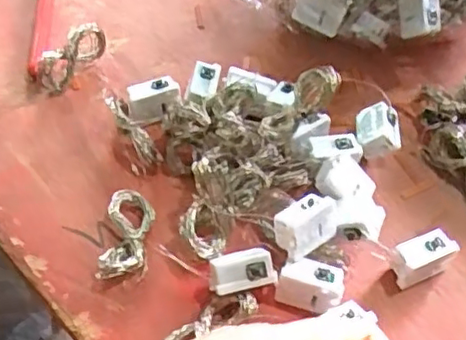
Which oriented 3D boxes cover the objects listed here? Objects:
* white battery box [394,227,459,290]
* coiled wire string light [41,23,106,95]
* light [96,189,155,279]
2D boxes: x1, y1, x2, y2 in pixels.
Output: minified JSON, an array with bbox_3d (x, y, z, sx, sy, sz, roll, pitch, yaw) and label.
[{"bbox_3d":[0.087,0.039,0.288,0.031,0.020,0.014,-17,55,-19],"label":"white battery box"},{"bbox_3d":[-0.090,-0.063,0.357,0.016,0.019,0.048,26,53,15],"label":"coiled wire string light"},{"bbox_3d":[-0.048,0.029,0.290,0.021,0.009,0.045,4,51,-3],"label":"light"}]

